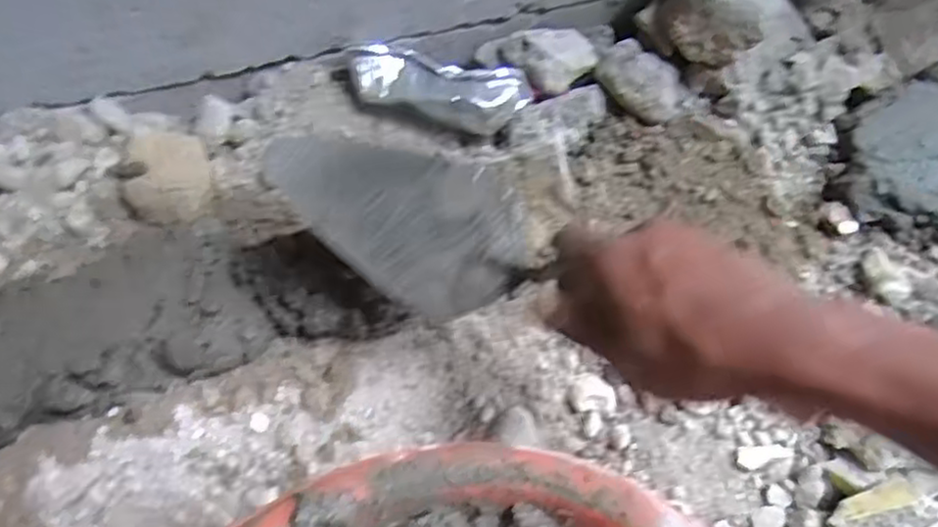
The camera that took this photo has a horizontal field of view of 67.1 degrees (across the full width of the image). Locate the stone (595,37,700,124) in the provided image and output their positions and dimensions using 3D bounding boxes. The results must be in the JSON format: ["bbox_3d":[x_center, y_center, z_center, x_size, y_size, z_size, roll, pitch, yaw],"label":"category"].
[{"bbox_3d":[0.145,-0.148,0.587,0.081,0.027,0.054,35,68,15],"label":"stone"}]

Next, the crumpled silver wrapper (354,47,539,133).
[{"bbox_3d":[-0.023,-0.135,0.546,0.136,0.027,0.041,9,64,4],"label":"crumpled silver wrapper"}]

